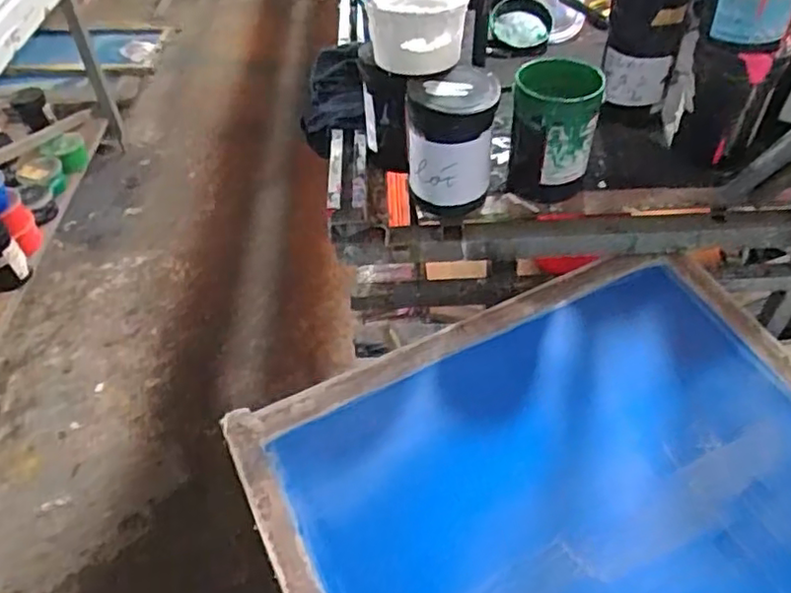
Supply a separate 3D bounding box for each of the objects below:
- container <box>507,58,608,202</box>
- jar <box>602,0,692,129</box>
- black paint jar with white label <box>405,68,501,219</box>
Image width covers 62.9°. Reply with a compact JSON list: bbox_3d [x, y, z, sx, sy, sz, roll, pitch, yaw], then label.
[{"bbox_3d":[0.201,-0.206,0.835,0.103,0.155,0.094,9,48,10],"label":"container"},{"bbox_3d":[0.340,-0.380,0.876,0.105,0.287,0.099,13,48,14],"label":"jar"},{"bbox_3d":[0.070,-0.199,0.832,0.110,0.157,0.103,2,47,4],"label":"black paint jar with white label"}]

